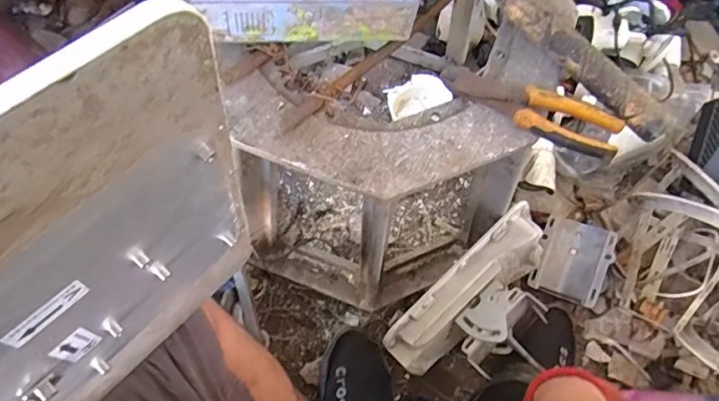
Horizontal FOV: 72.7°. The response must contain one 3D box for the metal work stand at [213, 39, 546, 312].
[{"bbox_3d":[0.007,0.005,0.644,0.280,0.385,0.219,18,76,6],"label":"metal work stand"}]

